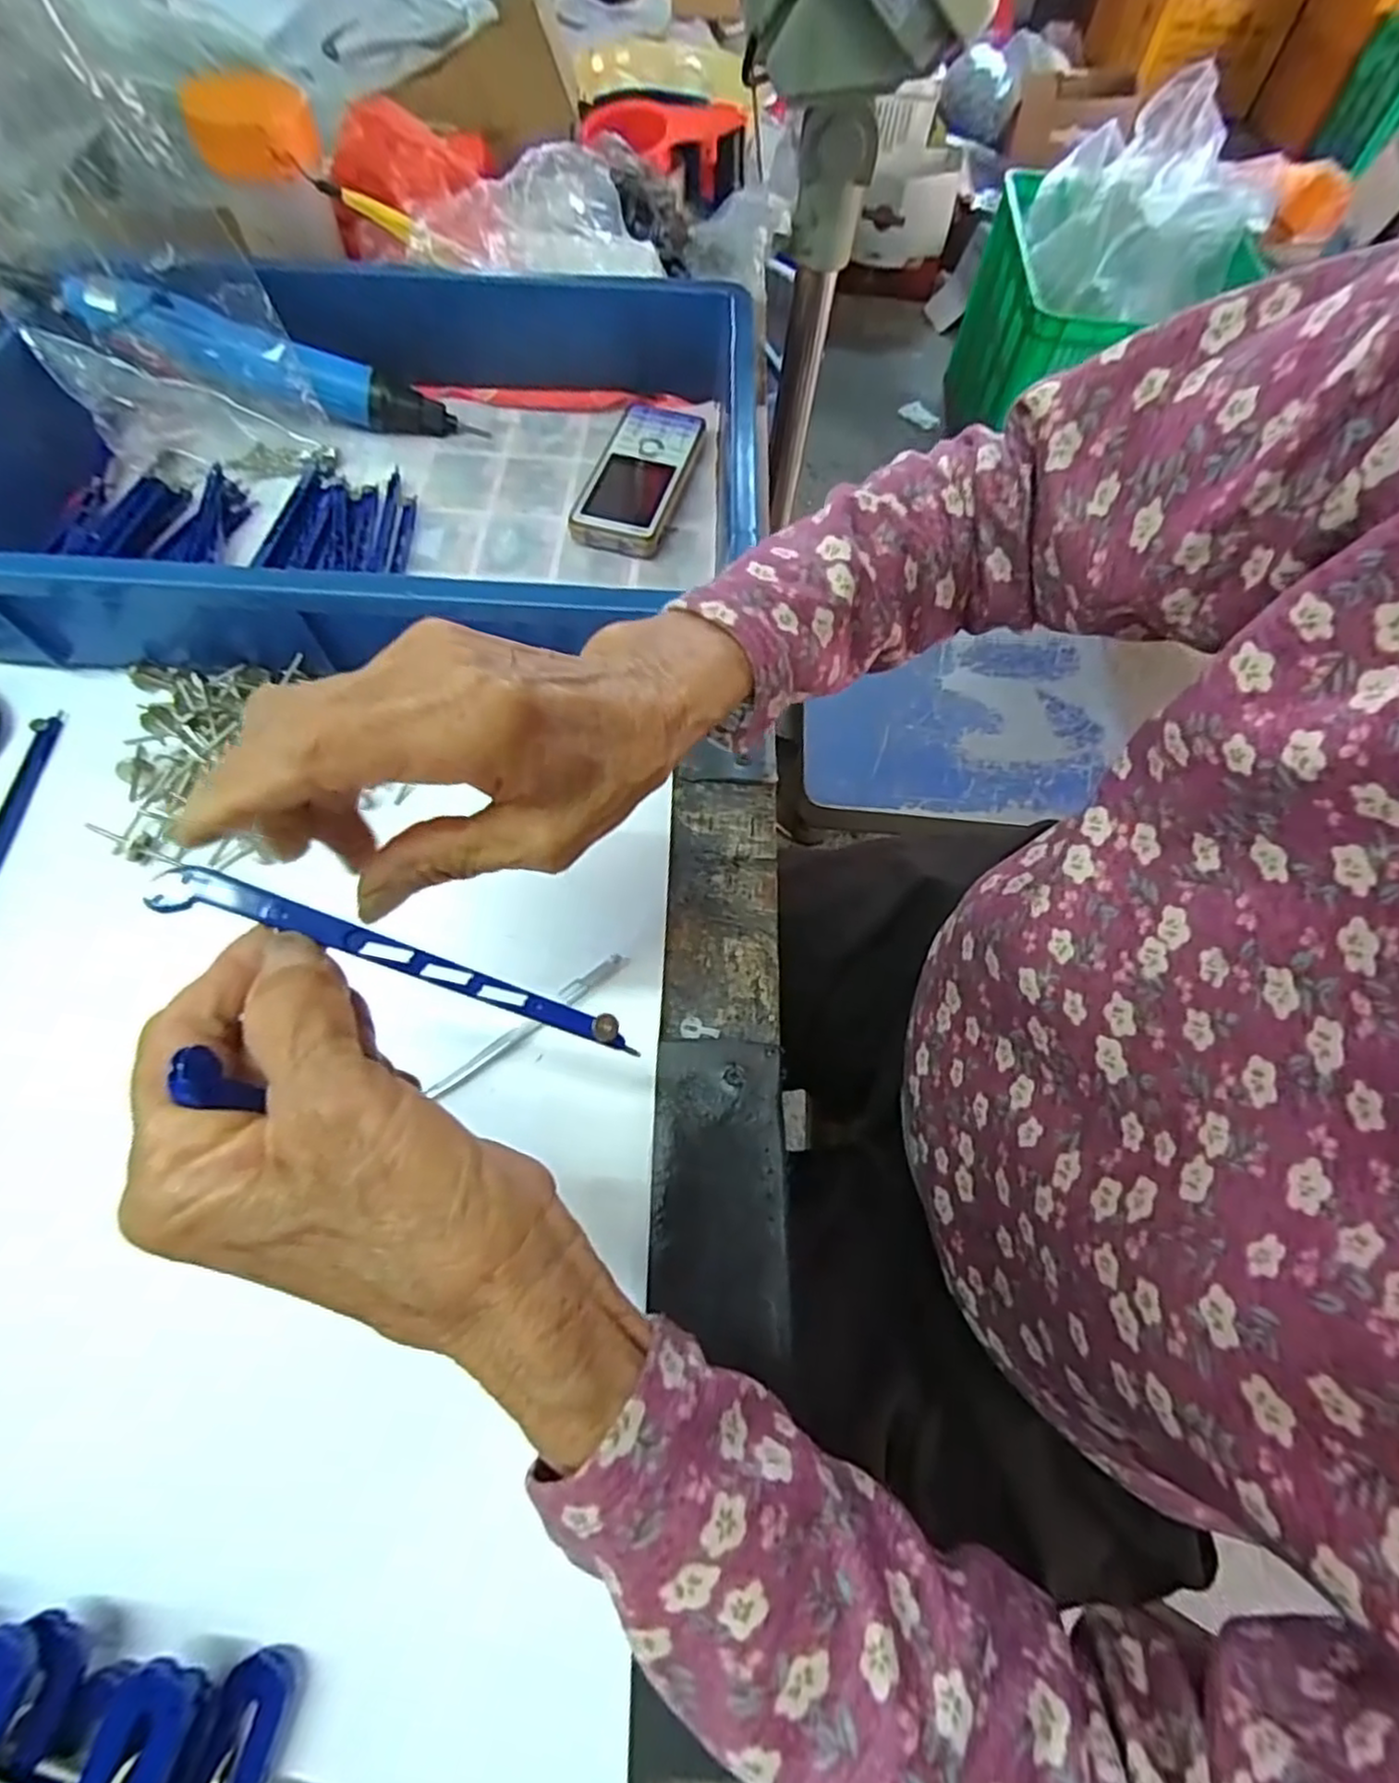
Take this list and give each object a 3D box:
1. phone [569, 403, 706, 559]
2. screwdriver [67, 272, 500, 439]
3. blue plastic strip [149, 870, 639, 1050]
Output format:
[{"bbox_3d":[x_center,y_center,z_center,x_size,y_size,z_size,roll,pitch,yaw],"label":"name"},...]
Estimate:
[{"bbox_3d":[-0.040,-0.266,0.453,0.061,0.021,0.128,14,63,4],"label":"phone"},{"bbox_3d":[-0.260,-0.328,0.442,0.222,0.033,0.029,7,61,-21],"label":"screwdriver"},{"bbox_3d":[-0.073,0.020,0.184,0.118,0.005,0.011,23,62,-15],"label":"blue plastic strip"}]

